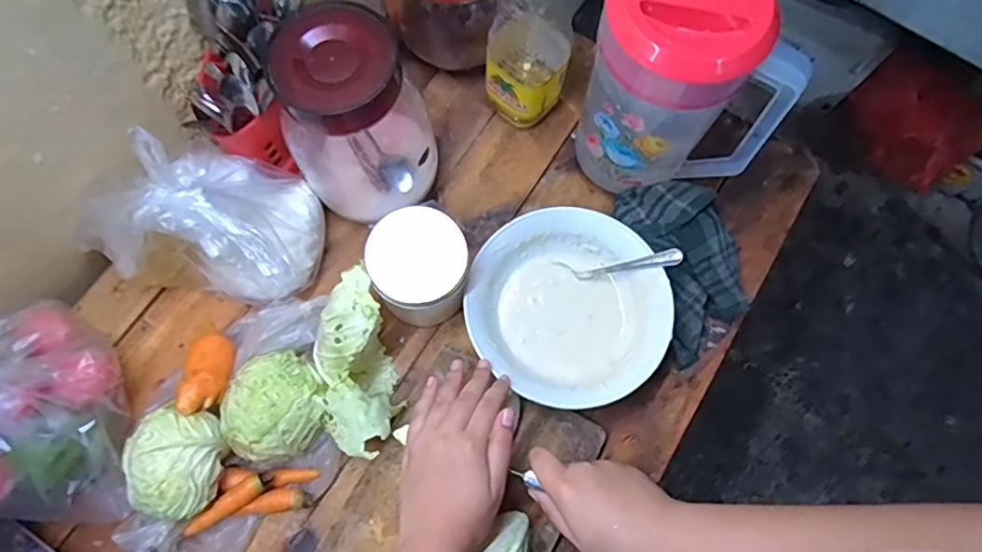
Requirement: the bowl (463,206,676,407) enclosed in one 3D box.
[{"bbox_3d":[0.071,0.031,0.552,0.183,0.059,0.179,1,72,-2],"label":"bowl"}]

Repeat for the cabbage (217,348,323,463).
[{"bbox_3d":[-0.191,0.116,0.511,0.083,0.065,0.088,1,72,-2],"label":"cabbage"}]

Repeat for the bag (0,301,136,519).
[{"bbox_3d":[-0.382,0.091,0.447,0.163,0.163,0.160,20,72,4],"label":"bag"}]

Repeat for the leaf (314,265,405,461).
[{"bbox_3d":[-0.122,0.082,0.508,0.065,0.093,0.145,-13,73,-6],"label":"leaf"}]

